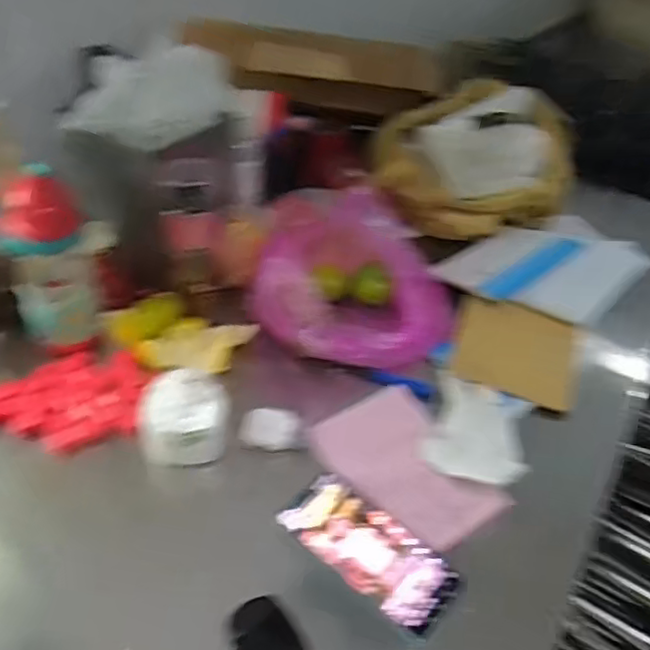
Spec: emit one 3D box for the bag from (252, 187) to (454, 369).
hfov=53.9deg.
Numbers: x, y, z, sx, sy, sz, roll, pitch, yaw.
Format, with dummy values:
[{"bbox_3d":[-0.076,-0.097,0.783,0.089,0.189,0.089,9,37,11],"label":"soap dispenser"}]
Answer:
[{"bbox_3d":[0.041,-0.093,0.802,0.246,0.092,0.306,6,42,0],"label":"bag"}]

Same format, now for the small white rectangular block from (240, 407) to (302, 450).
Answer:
[{"bbox_3d":[-0.054,0.103,0.646,0.059,0.022,0.036,1,43,-7],"label":"small white rectangular block"}]

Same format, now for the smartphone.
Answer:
[{"bbox_3d":[0.039,0.194,0.560,0.158,0.009,0.072,34,49,27],"label":"smartphone"}]

